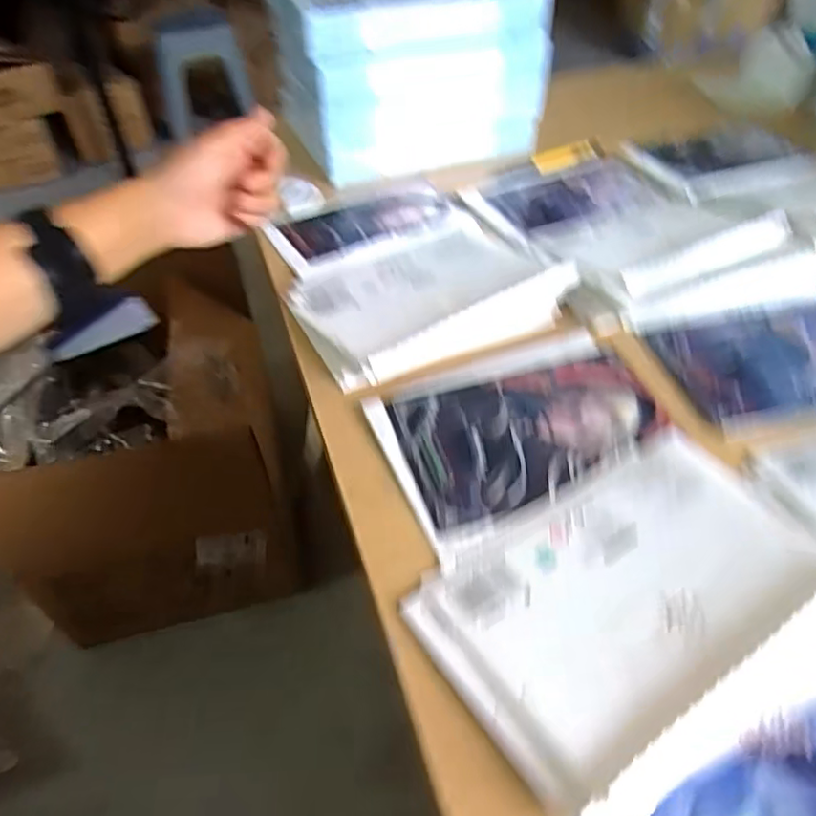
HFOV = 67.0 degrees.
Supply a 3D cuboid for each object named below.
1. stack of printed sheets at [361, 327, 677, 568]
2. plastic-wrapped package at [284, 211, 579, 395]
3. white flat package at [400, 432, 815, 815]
[{"bbox_3d":[0.074,0.015,0.392,0.173,0.017,0.123,-17,49,-13],"label":"stack of printed sheets"},{"bbox_3d":[0.010,-0.104,0.482,0.201,0.040,0.180,-22,50,-17],"label":"plastic-wrapped package"},{"bbox_3d":[0.116,0.084,0.301,0.201,0.030,0.134,-26,52,-20],"label":"white flat package"}]

